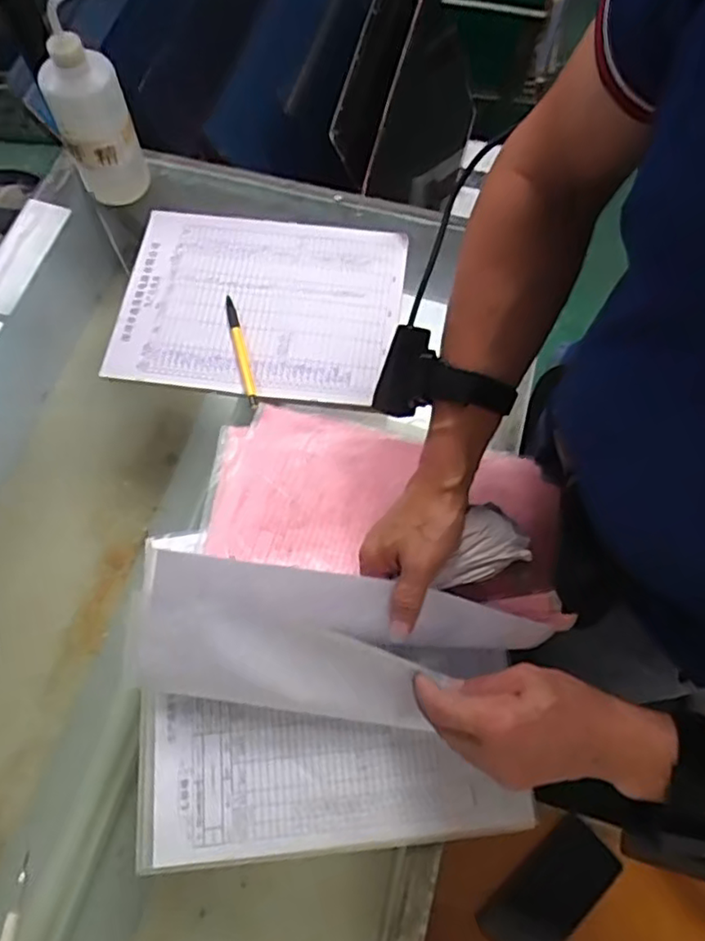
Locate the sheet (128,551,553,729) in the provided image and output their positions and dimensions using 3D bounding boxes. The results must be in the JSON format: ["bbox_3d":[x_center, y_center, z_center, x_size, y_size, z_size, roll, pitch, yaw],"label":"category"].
[{"bbox_3d":[-0.011,0.134,0.491,0.296,0.029,0.119,10,103,-13],"label":"sheet"}]

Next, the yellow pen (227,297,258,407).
[{"bbox_3d":[-0.114,-0.123,0.646,0.011,0.011,0.137,-15,68,-6],"label":"yellow pen"}]

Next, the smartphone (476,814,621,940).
[{"bbox_3d":[0.226,0.484,0.730,0.164,0.007,0.080,-39,73,-15],"label":"smartphone"}]

